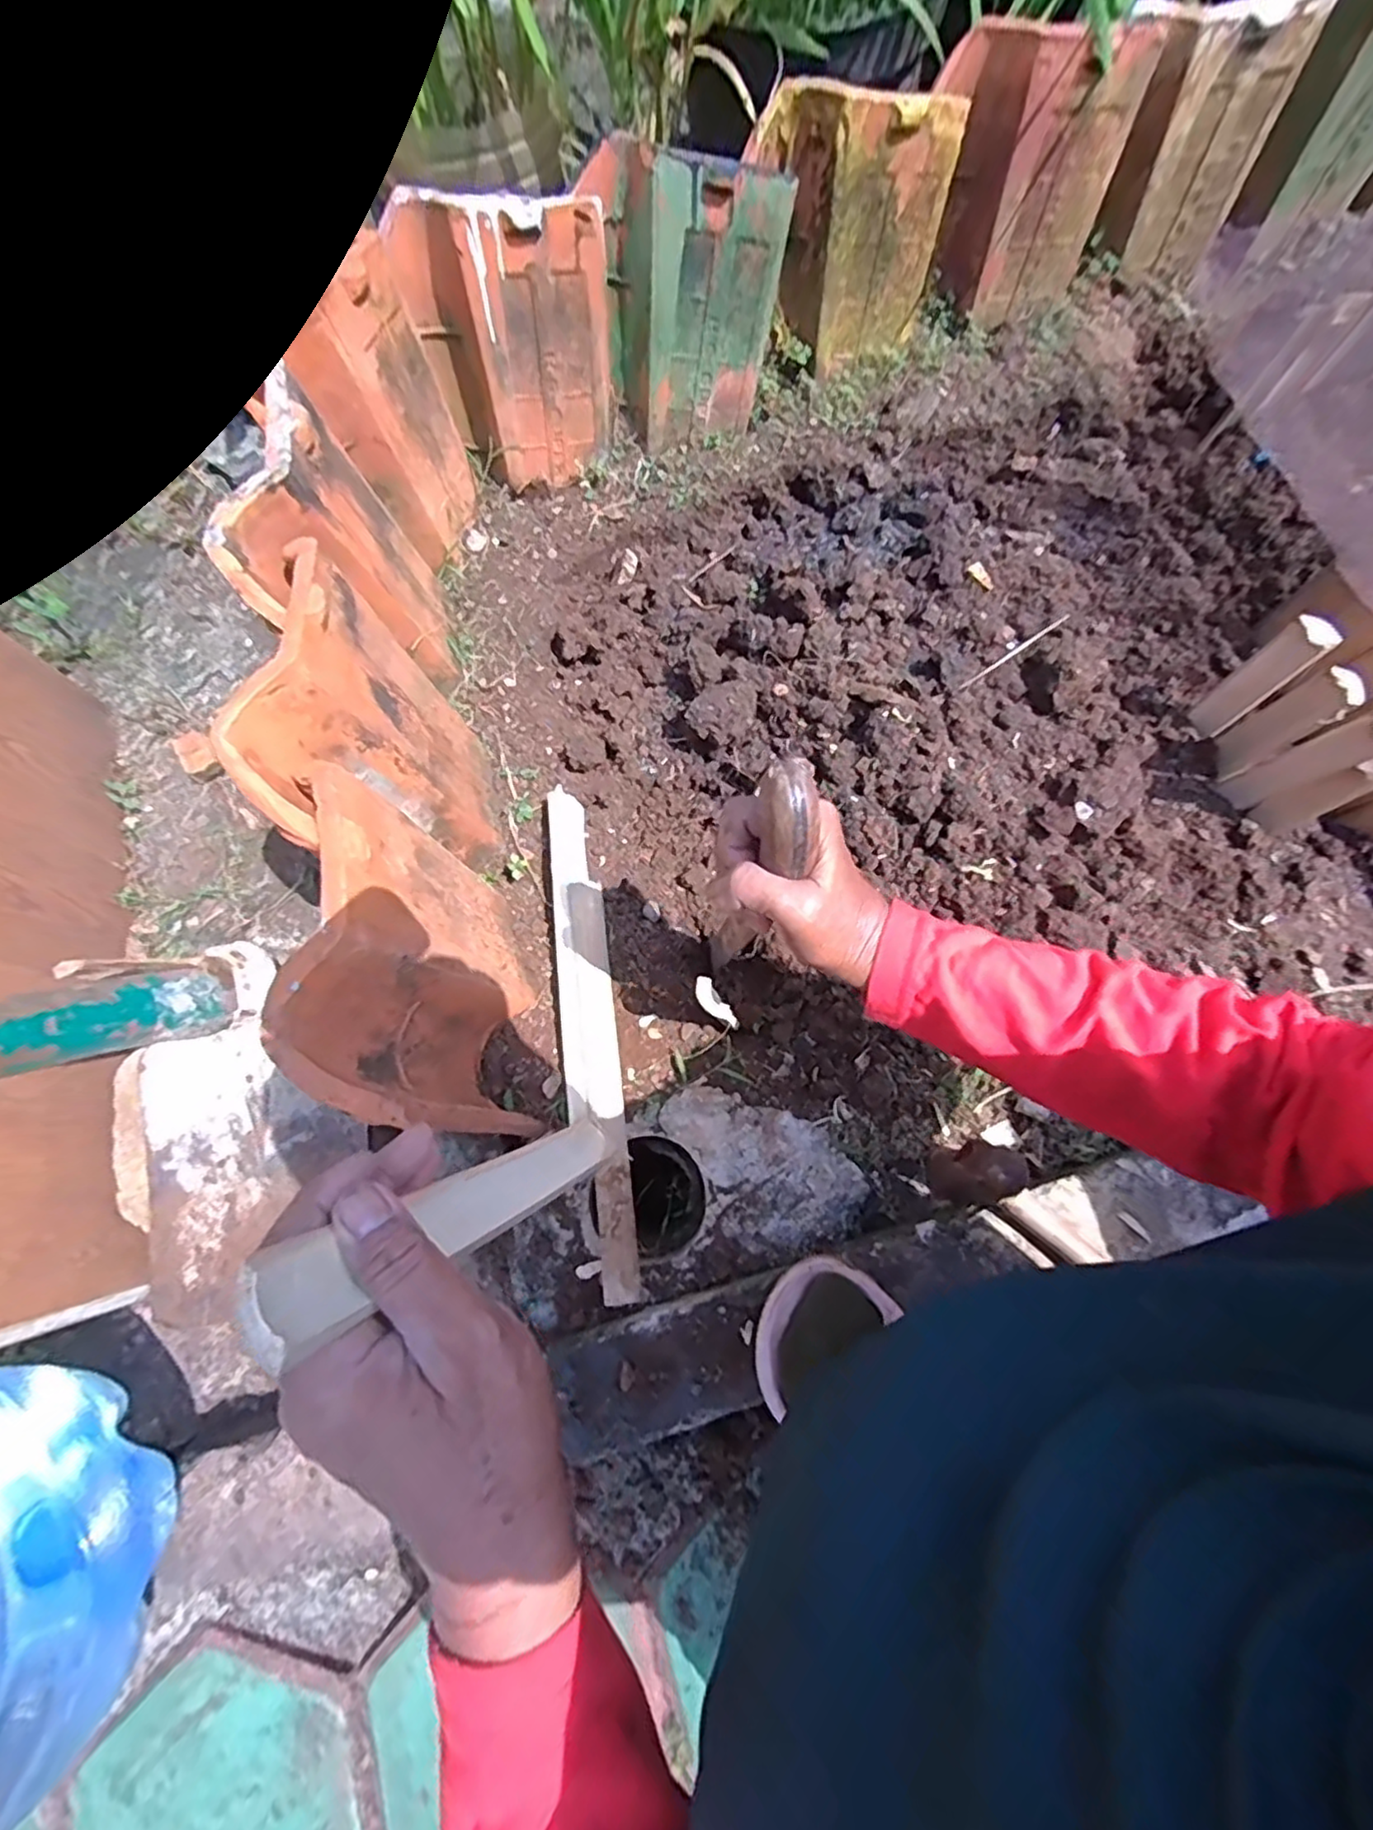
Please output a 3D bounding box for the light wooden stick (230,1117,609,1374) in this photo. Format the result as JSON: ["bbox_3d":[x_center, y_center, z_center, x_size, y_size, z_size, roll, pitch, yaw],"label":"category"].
[{"bbox_3d":[-0.092,0.138,0.335,0.007,0.327,0.032,-39,76,0],"label":"light wooden stick"}]

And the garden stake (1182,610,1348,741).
[{"bbox_3d":[0.511,-0.211,0.590,0.021,0.135,0.036,-36,75,-9],"label":"garden stake"}]

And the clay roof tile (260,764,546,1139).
[{"bbox_3d":[-0.184,0.042,0.471,0.088,0.216,0.228,-10,73,-1],"label":"clay roof tile"}]

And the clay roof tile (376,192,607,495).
[{"bbox_3d":[-0.174,-0.592,0.689,0.202,0.231,0.072,-19,57,-9],"label":"clay roof tile"}]

